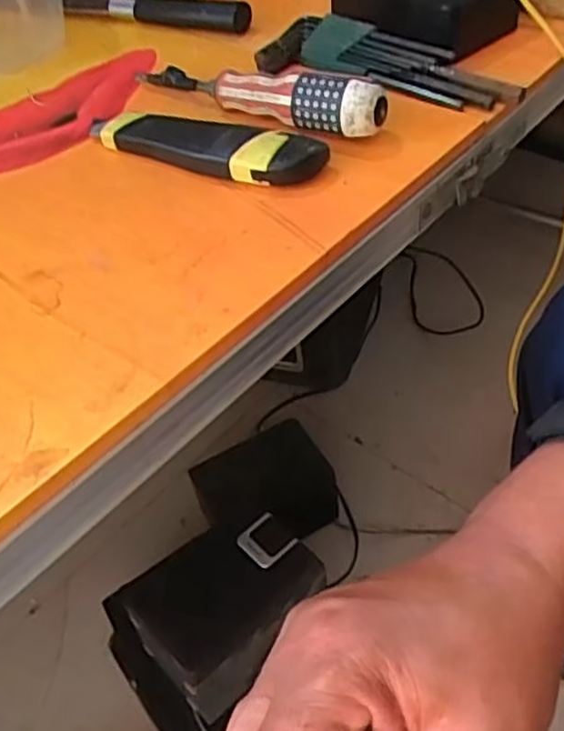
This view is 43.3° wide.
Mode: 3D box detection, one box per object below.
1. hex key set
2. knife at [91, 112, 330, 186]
[{"bbox_3d":[0.069,-0.204,0.473,0.181,0.026,0.048,18,52,22],"label":"hex key set"},{"bbox_3d":[-0.051,-0.132,0.420,0.157,0.023,0.032,20,53,23],"label":"knife"}]

